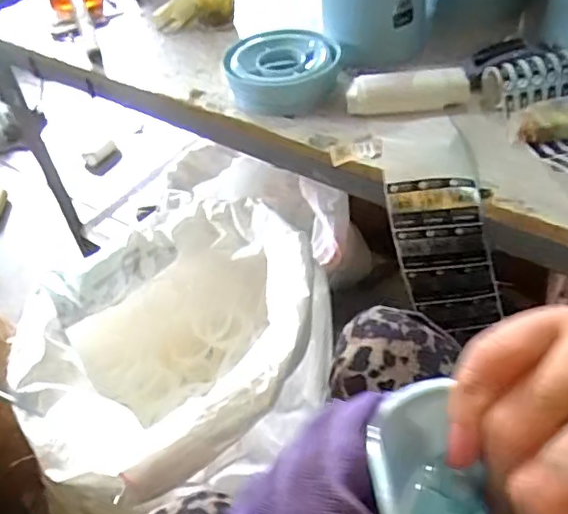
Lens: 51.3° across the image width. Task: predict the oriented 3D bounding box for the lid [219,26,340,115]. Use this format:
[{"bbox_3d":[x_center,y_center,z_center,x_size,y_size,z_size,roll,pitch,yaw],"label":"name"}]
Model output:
[{"bbox_3d":[-0.003,-0.251,0.813,0.147,0.055,0.157,-4,46,4],"label":"lid"}]

